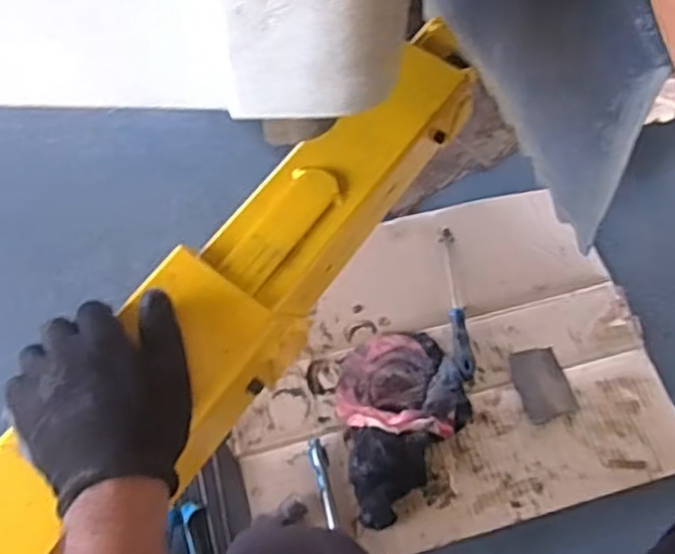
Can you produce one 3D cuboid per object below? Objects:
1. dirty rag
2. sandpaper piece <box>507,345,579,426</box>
[{"bbox_3d":[0.089,0.175,0.890,0.162,0.071,0.232,-7,66,-7],"label":"dirty rag"},{"bbox_3d":[0.274,0.139,0.940,0.070,0.013,0.098,-13,67,-10],"label":"sandpaper piece"}]

